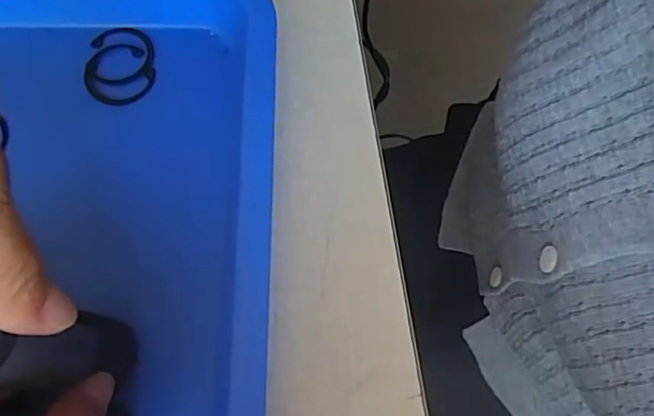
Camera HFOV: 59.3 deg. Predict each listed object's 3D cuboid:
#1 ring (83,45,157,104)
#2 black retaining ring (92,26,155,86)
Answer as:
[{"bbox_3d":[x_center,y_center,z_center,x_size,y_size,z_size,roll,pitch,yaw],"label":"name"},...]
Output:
[{"bbox_3d":[-0.110,-0.070,0.301,0.034,0.004,0.037,0,70,0],"label":"ring"},{"bbox_3d":[-0.108,-0.081,0.305,0.032,0.004,0.034,0,70,0],"label":"black retaining ring"}]

